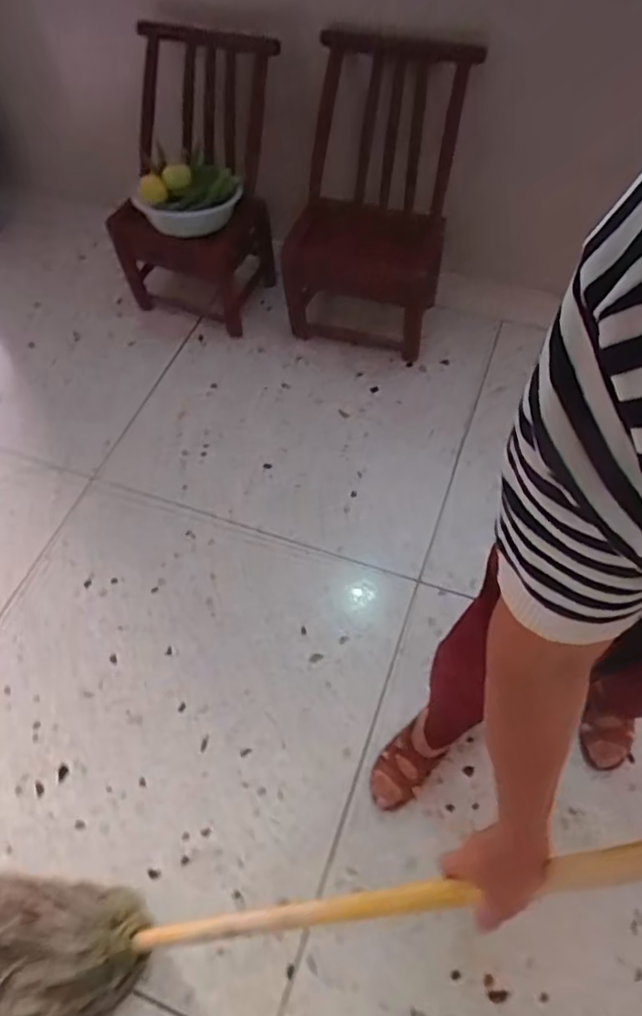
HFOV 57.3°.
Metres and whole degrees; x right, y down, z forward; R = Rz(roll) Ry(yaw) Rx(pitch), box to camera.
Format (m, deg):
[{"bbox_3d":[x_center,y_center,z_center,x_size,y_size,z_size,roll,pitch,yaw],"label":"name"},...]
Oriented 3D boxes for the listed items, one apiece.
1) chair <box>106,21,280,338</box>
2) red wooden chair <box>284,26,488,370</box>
[{"bbox_3d":[-0.358,-0.939,1.674,0.457,0.617,0.438,23,63,15],"label":"chair"},{"bbox_3d":[0.134,-0.797,1.567,0.404,0.654,0.429,10,61,9],"label":"red wooden chair"}]

